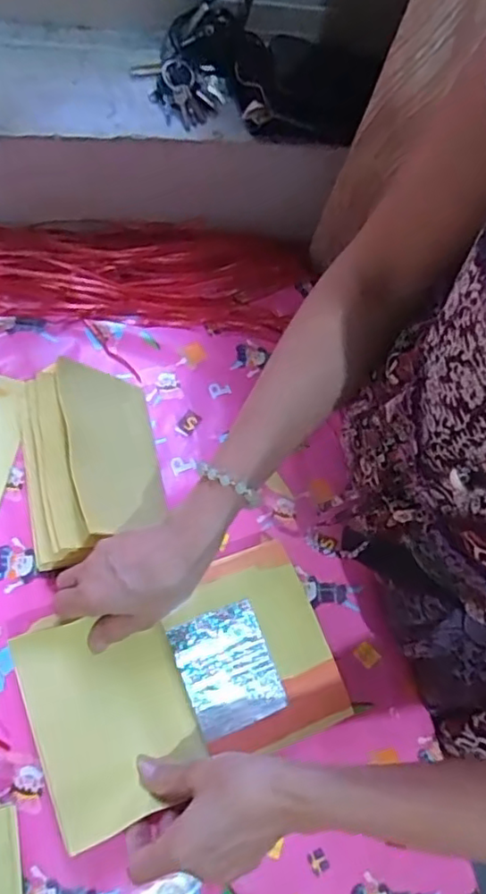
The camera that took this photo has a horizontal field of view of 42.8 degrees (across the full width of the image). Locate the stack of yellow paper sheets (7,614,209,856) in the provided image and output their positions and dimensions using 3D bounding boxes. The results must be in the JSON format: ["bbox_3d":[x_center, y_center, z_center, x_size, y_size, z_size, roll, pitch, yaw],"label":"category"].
[{"bbox_3d":[-0.101,0.201,0.476,0.112,0.029,0.153,-21,71,-8],"label":"stack of yellow paper sheets"}]

